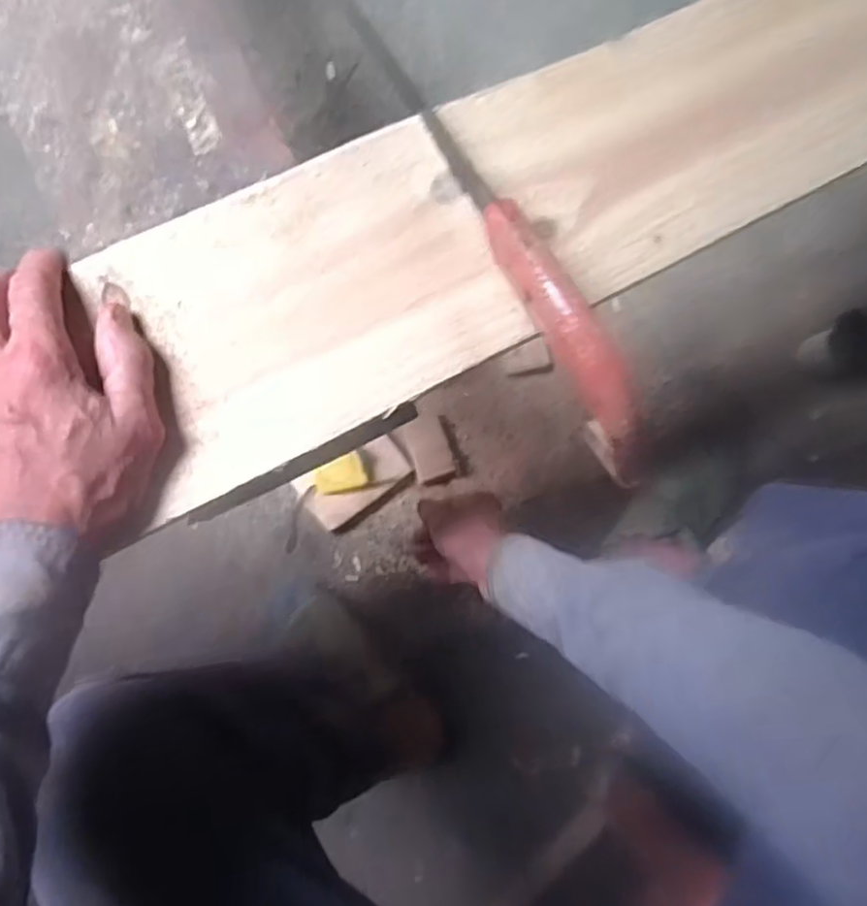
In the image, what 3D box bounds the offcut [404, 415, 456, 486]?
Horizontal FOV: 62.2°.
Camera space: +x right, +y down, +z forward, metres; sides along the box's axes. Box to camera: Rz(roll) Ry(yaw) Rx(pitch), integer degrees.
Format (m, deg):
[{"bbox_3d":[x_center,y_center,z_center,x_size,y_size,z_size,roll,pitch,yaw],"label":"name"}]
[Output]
[{"bbox_3d":[-0.004,-0.003,0.841,0.046,0.023,0.077,-15,84,-7],"label":"offcut"}]

